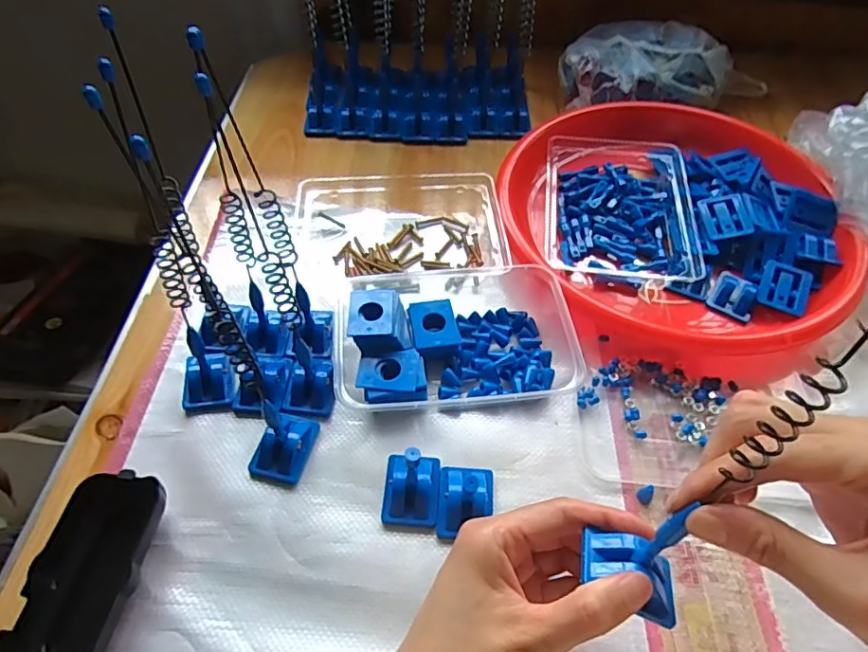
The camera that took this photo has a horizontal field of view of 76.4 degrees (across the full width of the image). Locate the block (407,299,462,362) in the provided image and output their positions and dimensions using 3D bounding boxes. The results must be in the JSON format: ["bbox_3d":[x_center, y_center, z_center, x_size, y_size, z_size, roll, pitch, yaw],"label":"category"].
[{"bbox_3d":[0.001,0.005,0.410,0.034,0.024,0.044,-11,53,-9],"label":"block"}]

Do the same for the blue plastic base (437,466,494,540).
[{"bbox_3d":[0.020,0.108,0.342,0.034,0.019,0.045,4,52,3],"label":"blue plastic base"}]

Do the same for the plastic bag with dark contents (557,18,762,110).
[{"bbox_3d":[0.255,-0.283,0.605,0.233,0.056,0.107,-6,52,-5],"label":"plastic bag with dark contents"}]

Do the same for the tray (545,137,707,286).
[{"bbox_3d":[0.159,-0.104,0.489,0.126,0.035,0.177,6,52,4],"label":"tray"}]

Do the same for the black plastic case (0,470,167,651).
[{"bbox_3d":[-0.192,0.141,0.308,0.055,0.027,0.108,5,52,3],"label":"black plastic case"}]

